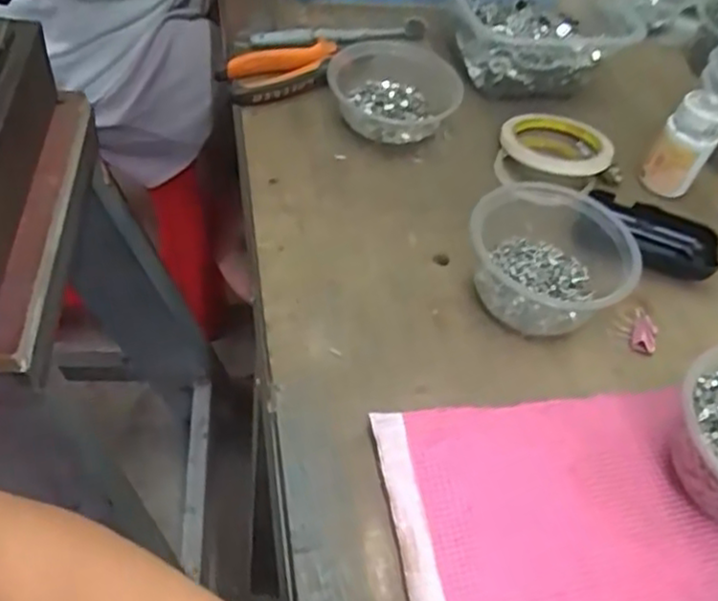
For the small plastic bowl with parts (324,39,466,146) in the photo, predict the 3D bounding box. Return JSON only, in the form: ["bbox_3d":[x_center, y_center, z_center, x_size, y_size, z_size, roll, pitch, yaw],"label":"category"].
[{"bbox_3d":[0.031,-0.188,0.632,0.116,0.041,0.121,5,51,-6],"label":"small plastic bowl with parts"}]

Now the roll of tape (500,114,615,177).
[{"bbox_3d":[0.178,-0.143,0.635,0.097,0.016,0.097,5,51,-6],"label":"roll of tape"}]

